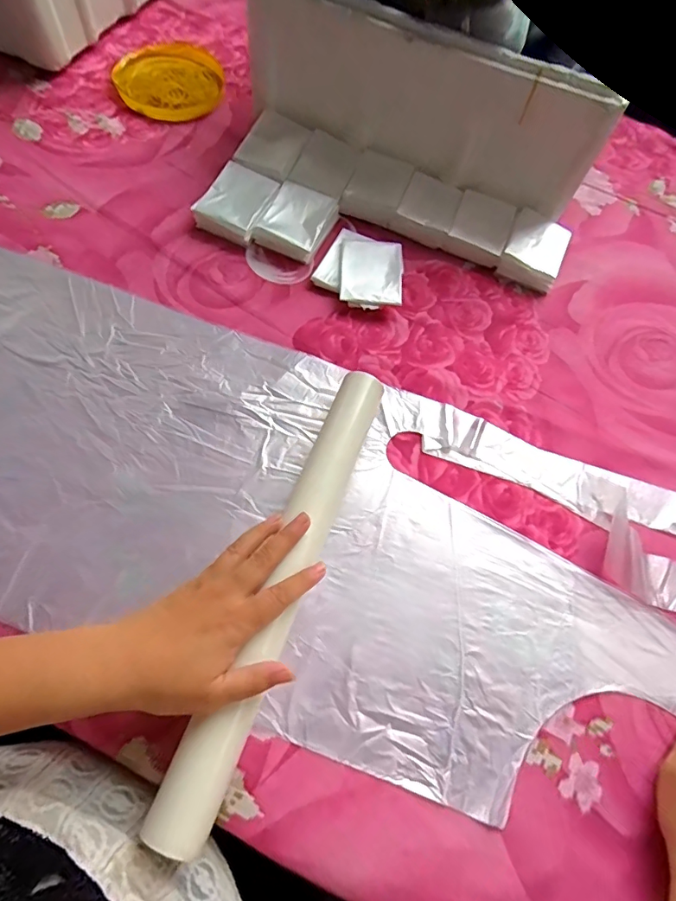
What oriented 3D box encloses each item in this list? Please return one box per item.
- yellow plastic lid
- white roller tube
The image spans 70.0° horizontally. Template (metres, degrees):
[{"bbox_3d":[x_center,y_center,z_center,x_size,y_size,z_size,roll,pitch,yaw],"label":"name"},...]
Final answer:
[{"bbox_3d":[-0.213,-0.473,0.619,0.138,0.028,0.137,2,65,-5],"label":"yellow plastic lid"},{"bbox_3d":[-0.038,0.097,0.369,0.040,0.039,0.367,21,67,7],"label":"white roller tube"}]

